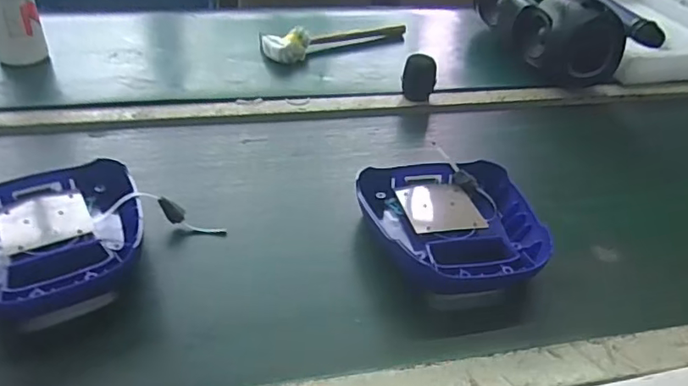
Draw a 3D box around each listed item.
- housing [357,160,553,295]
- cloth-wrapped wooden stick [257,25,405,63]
[{"bbox_3d":[0.102,0.031,0.540,0.167,0.040,0.195,-2,36,-8],"label":"housing"},{"bbox_3d":[-0.016,-0.264,0.922,0.261,0.043,0.062,-22,44,-31],"label":"cloth-wrapped wooden stick"}]

